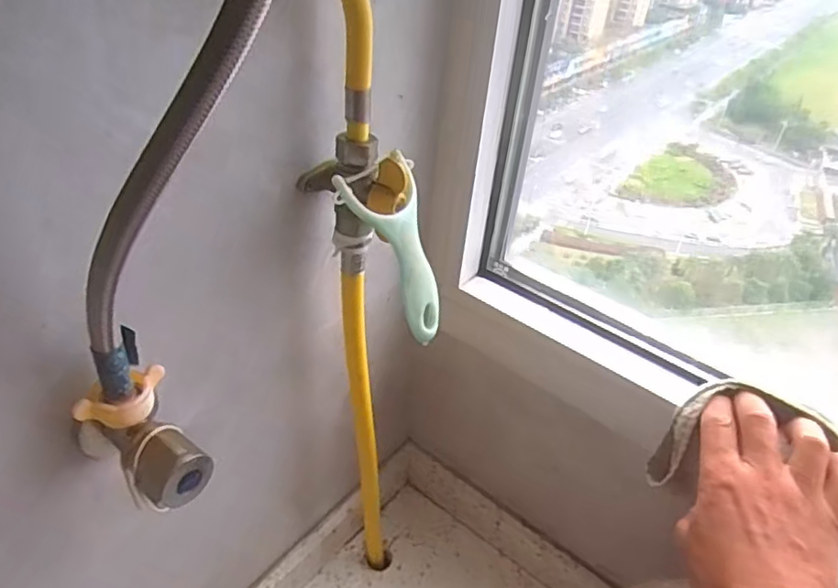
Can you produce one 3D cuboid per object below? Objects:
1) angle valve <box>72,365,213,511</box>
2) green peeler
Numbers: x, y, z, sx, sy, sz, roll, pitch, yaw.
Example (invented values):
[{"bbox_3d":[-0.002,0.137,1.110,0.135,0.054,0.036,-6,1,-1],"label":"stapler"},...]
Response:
[{"bbox_3d":[-0.147,0.078,0.329,0.045,0.055,0.069,-26,48,-35],"label":"angle valve"},{"bbox_3d":[-0.010,-0.025,0.387,0.023,0.117,0.059,-4,23,45],"label":"green peeler"}]

